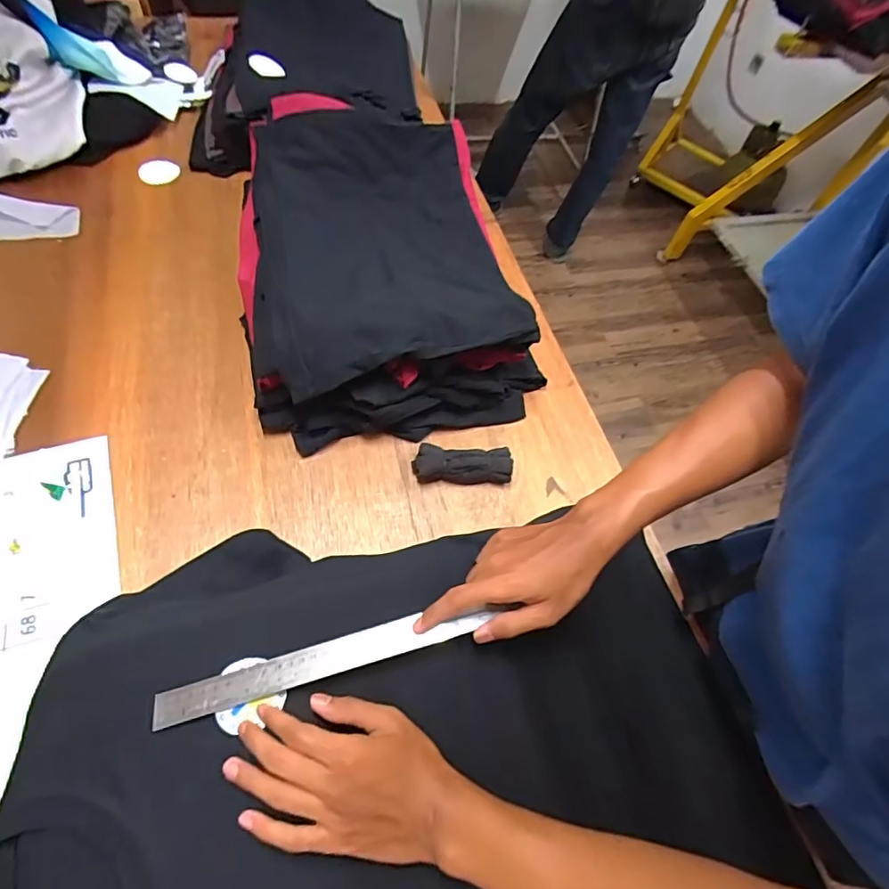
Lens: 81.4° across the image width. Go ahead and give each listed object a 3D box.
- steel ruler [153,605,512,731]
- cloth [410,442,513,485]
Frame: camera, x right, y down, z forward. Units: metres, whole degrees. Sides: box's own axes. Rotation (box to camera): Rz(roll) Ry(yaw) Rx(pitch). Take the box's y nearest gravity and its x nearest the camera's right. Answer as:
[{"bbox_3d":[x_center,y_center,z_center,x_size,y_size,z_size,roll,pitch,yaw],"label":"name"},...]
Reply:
[{"bbox_3d":[-0.098,0.182,0.441,0.279,0.004,0.029,-14,57,-9],"label":"steel ruler"},{"bbox_3d":[0.023,0.028,0.668,0.124,0.033,0.043,2,58,-8],"label":"cloth"}]

